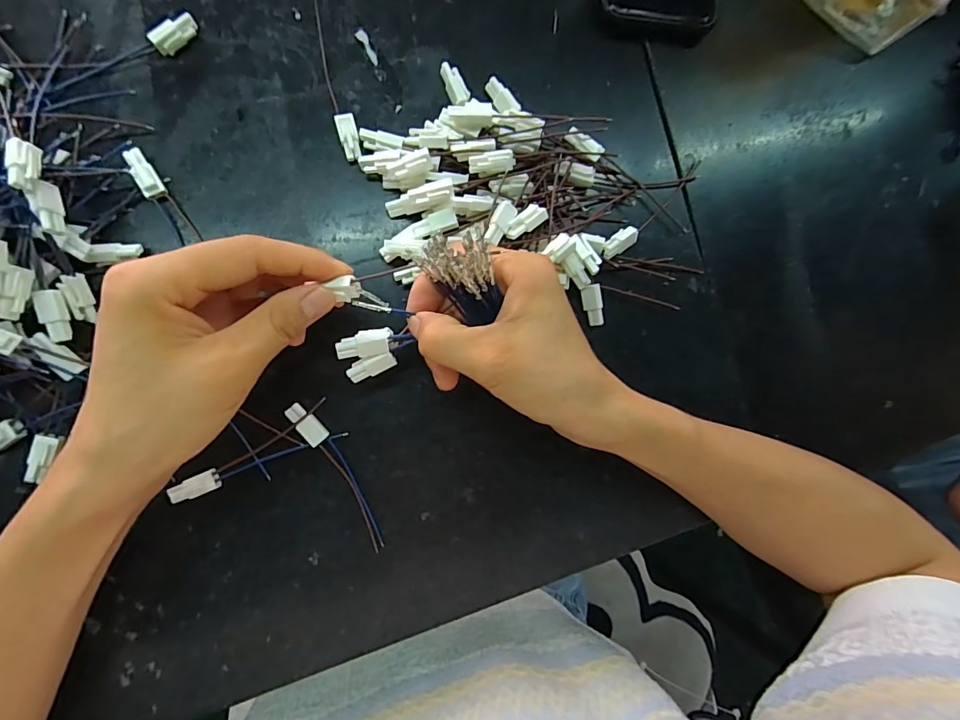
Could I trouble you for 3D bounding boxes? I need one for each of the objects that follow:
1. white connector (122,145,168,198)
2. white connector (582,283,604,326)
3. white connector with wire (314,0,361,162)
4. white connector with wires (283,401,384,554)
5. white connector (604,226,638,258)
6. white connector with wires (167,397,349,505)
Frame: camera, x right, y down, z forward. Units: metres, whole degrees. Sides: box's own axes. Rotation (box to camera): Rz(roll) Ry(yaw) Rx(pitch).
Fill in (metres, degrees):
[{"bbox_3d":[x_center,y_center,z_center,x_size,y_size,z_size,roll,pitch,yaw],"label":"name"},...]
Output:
[{"bbox_3d":[-0.178,-0.099,0.239,0.010,0.007,0.026,-26,107,-8],"label":"white connector"},{"bbox_3d":[0.069,-0.033,0.274,0.010,0.006,0.025,-17,108,-9],"label":"white connector"},{"bbox_3d":[-0.083,-0.163,0.257,0.011,0.009,0.099,-13,90,-9],"label":"white connector with wire"},{"bbox_3d":[-0.077,0.065,0.252,0.012,0.010,0.094,-31,93,-8],"label":"white connector with wires"},{"bbox_3d":[0.085,-0.072,0.278,0.026,0.011,0.012,-34,93,-8],"label":"white connector"},{"bbox_3d":[-0.123,0.049,0.244,0.093,0.011,0.023,-22,92,-8],"label":"white connector with wires"}]

